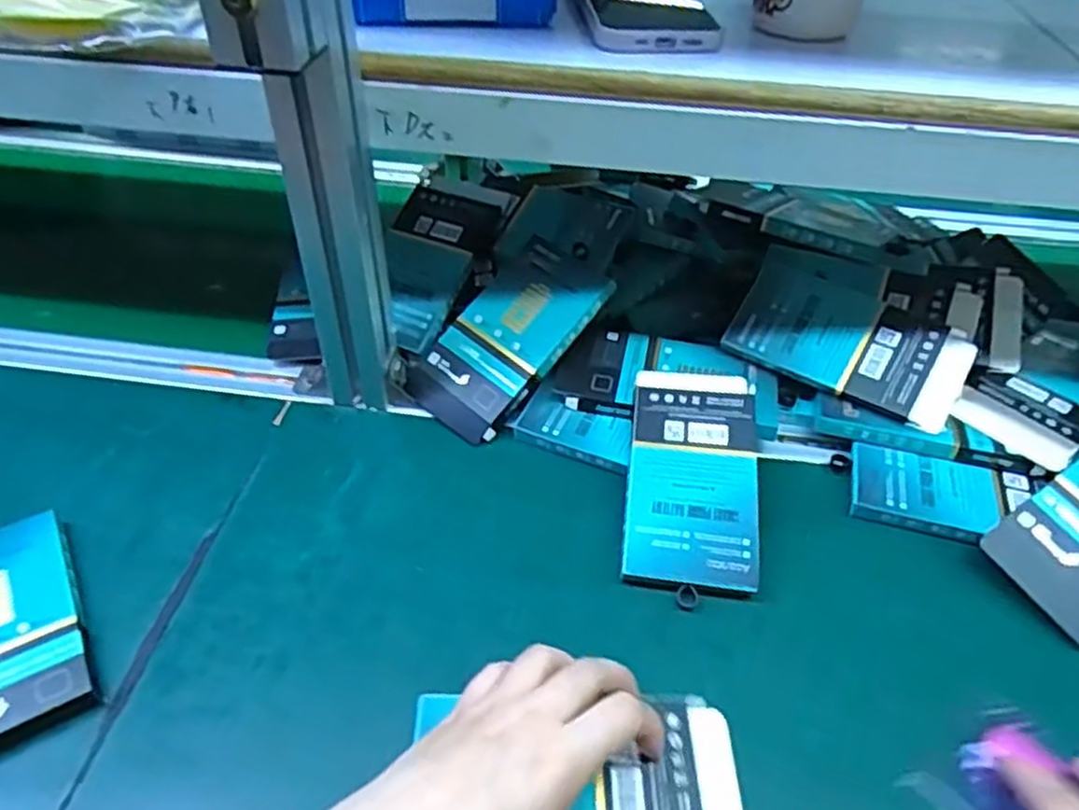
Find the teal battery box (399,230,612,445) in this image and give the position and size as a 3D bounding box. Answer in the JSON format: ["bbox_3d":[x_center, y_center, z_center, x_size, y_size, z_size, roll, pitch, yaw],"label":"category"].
[{"bbox_3d":[-0.023,-0.050,0.539,0.082,0.012,0.152,37,85,25],"label":"teal battery box"}]

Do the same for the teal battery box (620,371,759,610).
[{"bbox_3d":[0.097,0.042,0.471,0.078,0.010,0.157,6,57,5],"label":"teal battery box"}]

